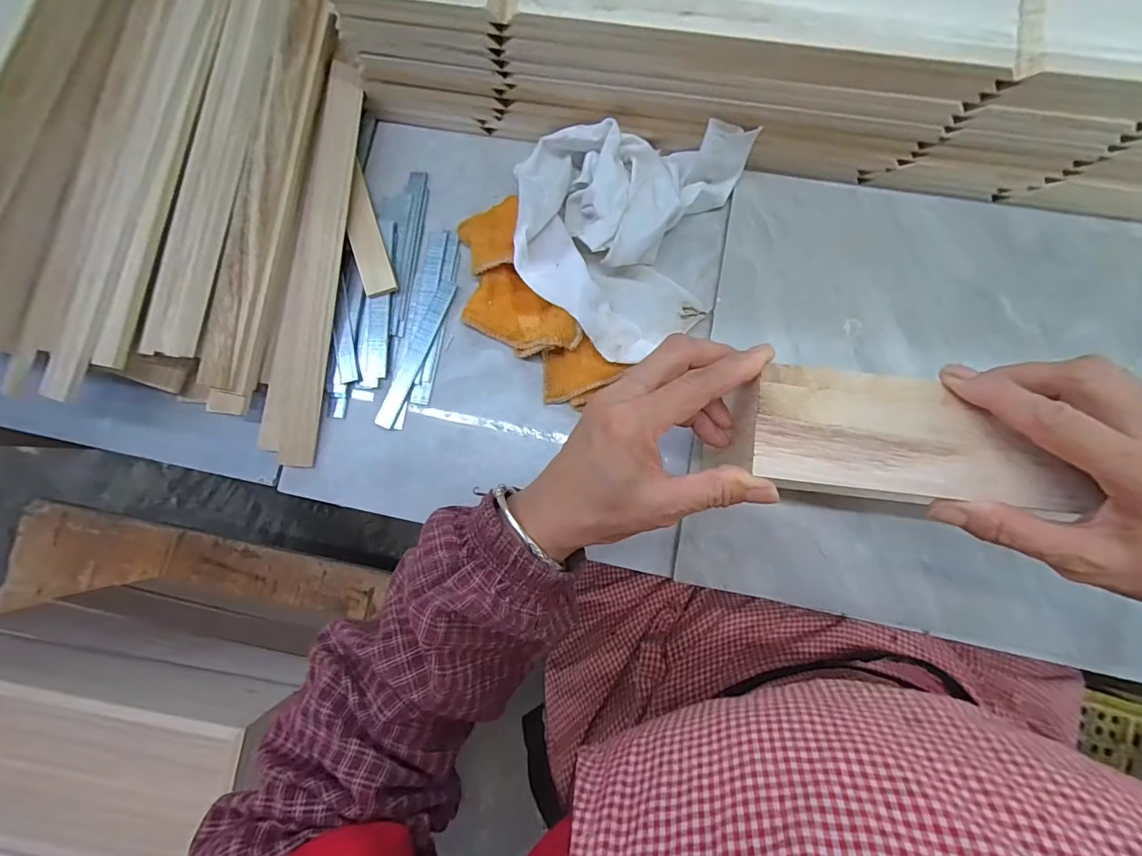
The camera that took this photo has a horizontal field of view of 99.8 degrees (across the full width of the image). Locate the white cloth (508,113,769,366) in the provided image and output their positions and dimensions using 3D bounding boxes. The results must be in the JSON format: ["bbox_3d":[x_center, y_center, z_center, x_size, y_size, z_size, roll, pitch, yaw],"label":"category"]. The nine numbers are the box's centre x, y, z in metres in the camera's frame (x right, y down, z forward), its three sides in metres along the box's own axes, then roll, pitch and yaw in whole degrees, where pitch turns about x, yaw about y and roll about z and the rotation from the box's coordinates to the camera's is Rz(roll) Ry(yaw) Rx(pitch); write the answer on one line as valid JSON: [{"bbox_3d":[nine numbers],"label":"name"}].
[{"bbox_3d":[0.036,-0.128,0.330,0.155,0.044,0.158,9,84,1],"label":"white cloth"}]

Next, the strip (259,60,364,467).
[{"bbox_3d":[-0.177,-0.112,0.336,0.033,0.007,0.274,9,91,-33],"label":"strip"}]

